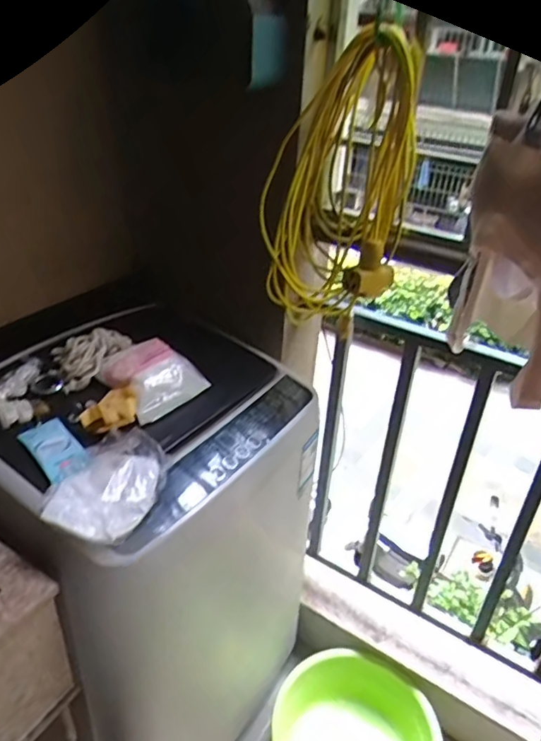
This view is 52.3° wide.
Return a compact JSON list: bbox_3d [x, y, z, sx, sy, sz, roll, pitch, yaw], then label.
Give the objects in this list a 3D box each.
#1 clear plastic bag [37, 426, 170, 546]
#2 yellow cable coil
[{"bbox_3d":[-0.208,0.141,0.700,0.127,0.062,0.140,9,33,7],"label":"clear plastic bag"},{"bbox_3d":[0.100,-0.289,0.877,0.211,0.427,0.145,15,34,16],"label":"yellow cable coil"}]

